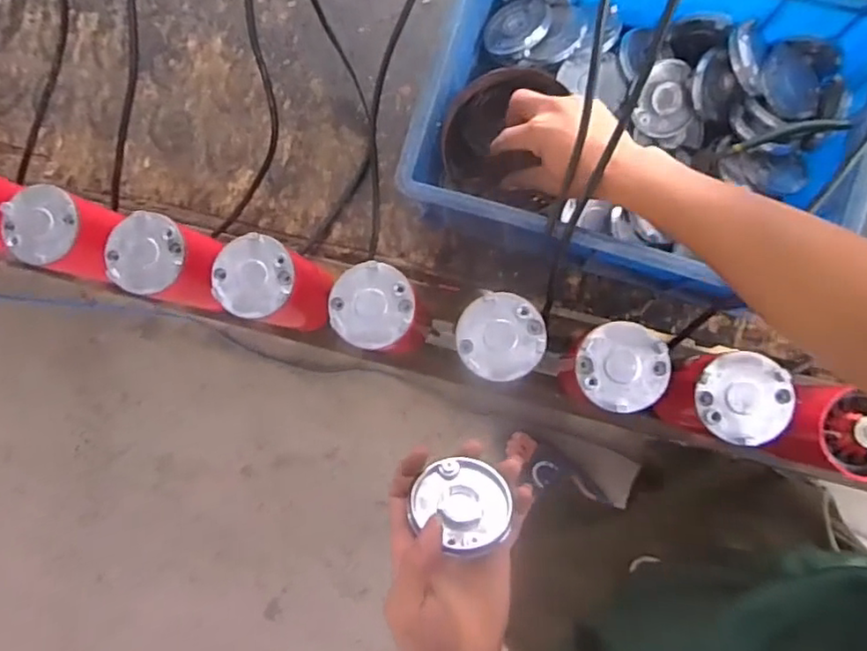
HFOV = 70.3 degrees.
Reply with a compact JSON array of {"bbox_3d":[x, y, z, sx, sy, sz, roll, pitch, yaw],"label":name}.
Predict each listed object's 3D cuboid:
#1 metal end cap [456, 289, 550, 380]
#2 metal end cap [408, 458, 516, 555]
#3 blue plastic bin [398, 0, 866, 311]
[{"bbox_3d":[0.057,0.010,0.526,0.073,0.009,0.072,0,87,7],"label":"metal end cap"},{"bbox_3d":[0.021,0.127,0.445,0.068,0.012,0.061,25,52,25],"label":"metal end cap"},{"bbox_3d":[0.203,-0.204,0.618,0.390,0.153,0.296,18,89,7],"label":"blue plastic bin"}]

